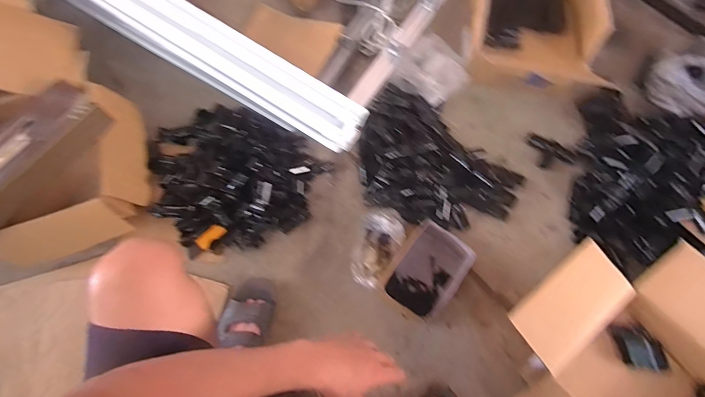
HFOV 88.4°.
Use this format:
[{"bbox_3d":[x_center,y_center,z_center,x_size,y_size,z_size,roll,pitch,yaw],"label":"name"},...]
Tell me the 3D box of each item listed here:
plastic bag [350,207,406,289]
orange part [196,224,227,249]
[{"bbox_3d":[0.058,0.112,0.857,0.098,0.097,0.190,19,71,4],"label":"plastic bag"},{"bbox_3d":[-0.340,0.090,0.872,0.071,0.009,0.038,-42,79,-11],"label":"orange part"}]

